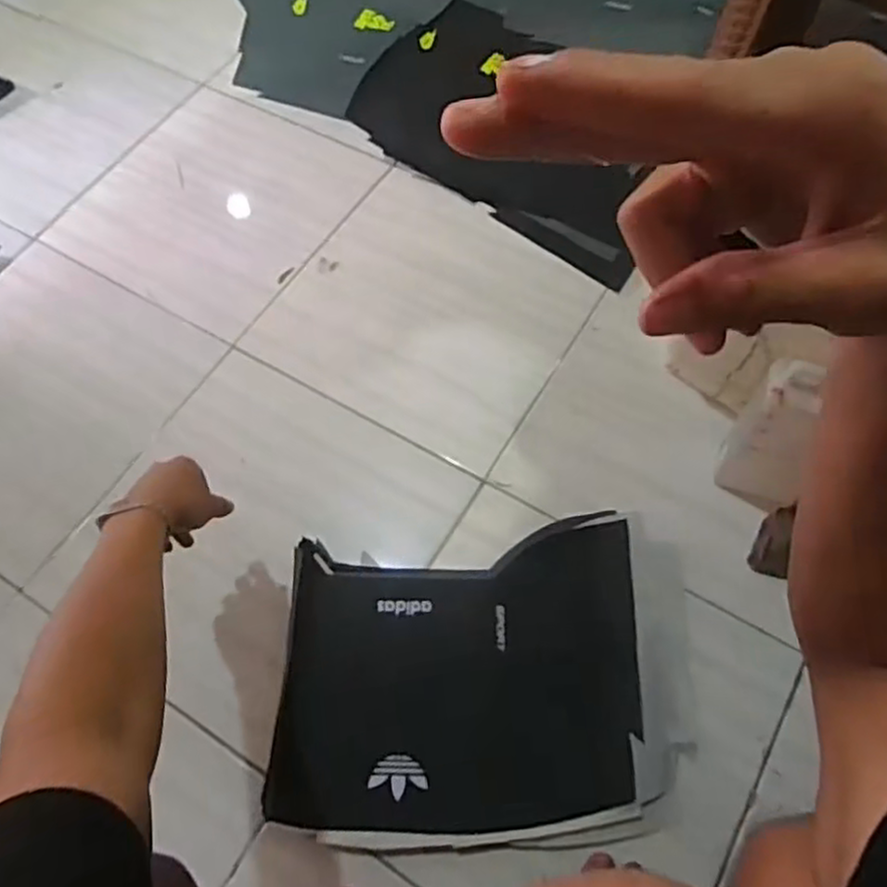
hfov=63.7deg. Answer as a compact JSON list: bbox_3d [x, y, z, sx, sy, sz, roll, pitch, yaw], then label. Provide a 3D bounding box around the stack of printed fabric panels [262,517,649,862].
[{"bbox_3d":[0.017,0.245,0.758,0.374,0.037,0.312,-2,63,3],"label":"stack of printed fabric panels"}]

